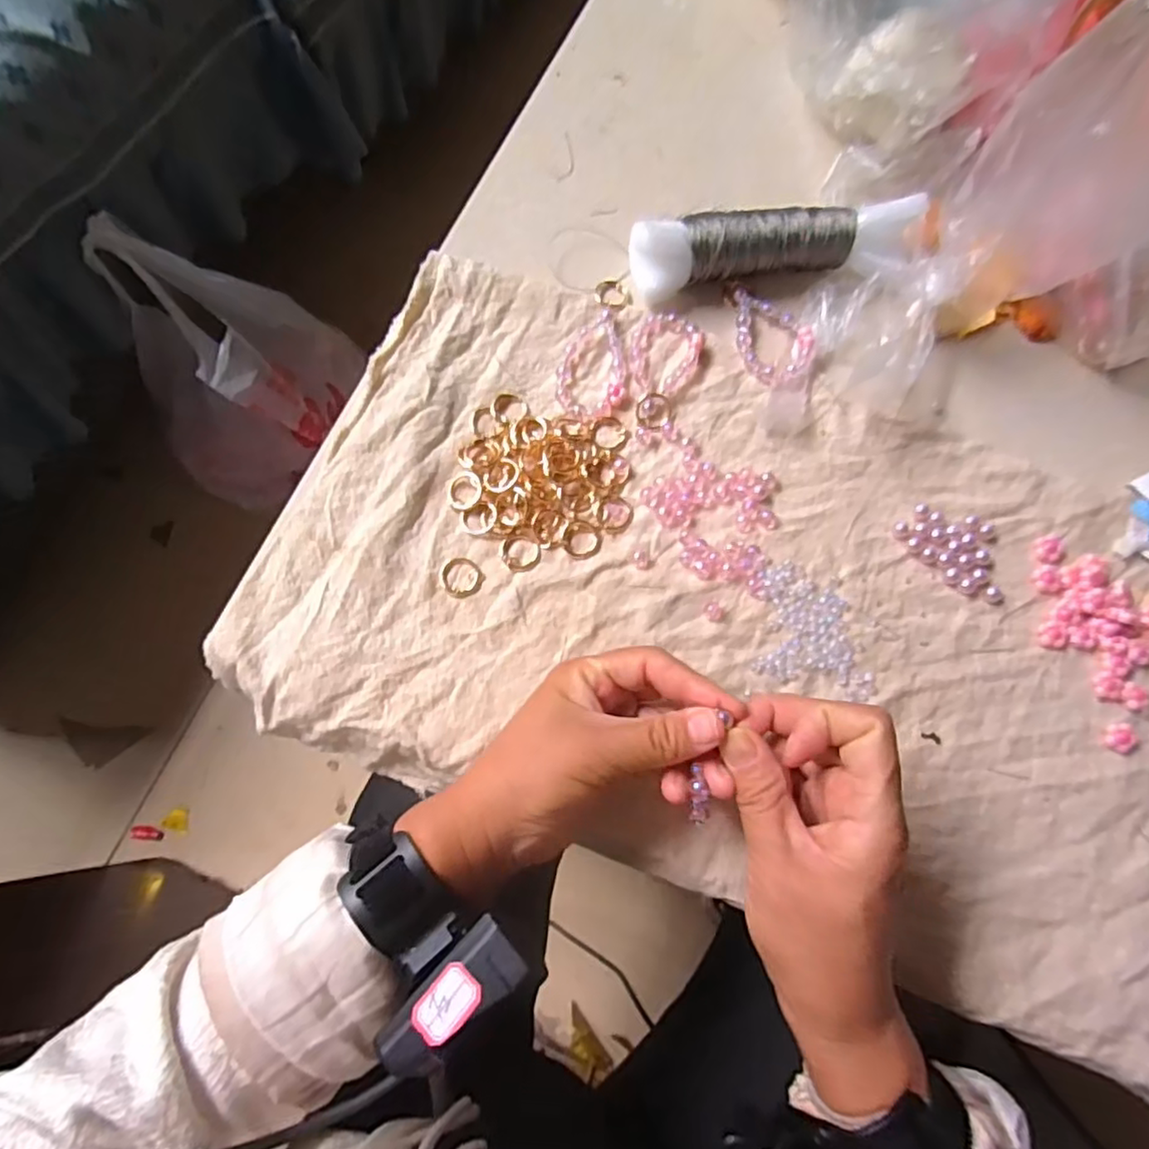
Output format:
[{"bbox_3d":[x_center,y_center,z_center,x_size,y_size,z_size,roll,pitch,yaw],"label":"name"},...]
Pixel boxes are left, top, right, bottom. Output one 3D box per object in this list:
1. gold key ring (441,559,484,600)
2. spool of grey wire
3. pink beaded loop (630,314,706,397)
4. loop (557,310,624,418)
[{"bbox_3d":[-0.065,0.002,0.372,0.024,0.004,0.023,0,75,0],"label":"gold key ring"},{"bbox_3d":[0.131,-0.204,0.408,0.187,0.040,0.043,-3,75,-1],"label":"spool of grey wire"},{"bbox_3d":[0.058,-0.139,0.405,0.044,0.007,0.055,5,75,1],"label":"pink beaded loop"},{"bbox_3d":[0.010,-0.131,0.402,0.041,0.006,0.073,0,75,-1],"label":"loop"}]

